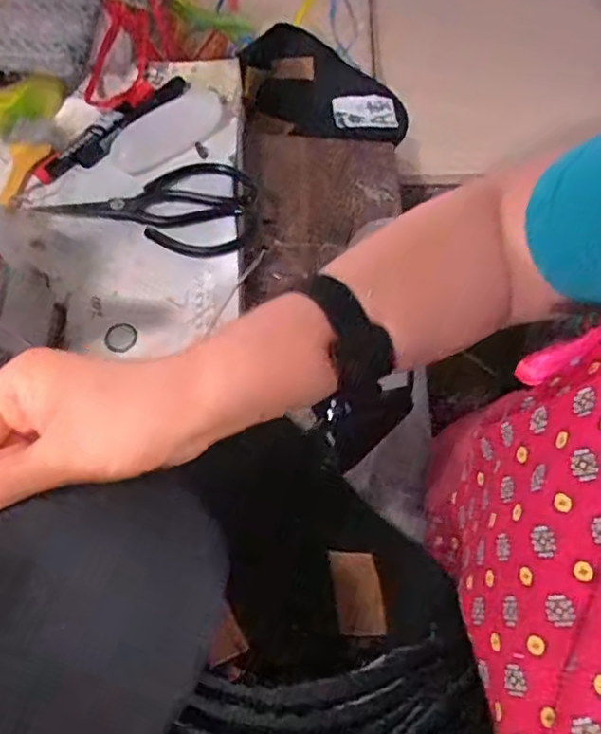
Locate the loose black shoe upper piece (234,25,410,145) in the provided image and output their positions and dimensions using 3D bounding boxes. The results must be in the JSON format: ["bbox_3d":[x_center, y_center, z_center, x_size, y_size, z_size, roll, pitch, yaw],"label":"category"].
[{"bbox_3d":[0.029,-0.342,0.746,0.205,0.058,0.123,7,64,4],"label":"loose black shoe upper piece"}]

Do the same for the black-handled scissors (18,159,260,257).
[{"bbox_3d":[-0.133,-0.145,0.535,0.182,0.010,0.095,3,64,2],"label":"black-handled scissors"}]

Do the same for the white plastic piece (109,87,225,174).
[{"bbox_3d":[-0.119,-0.219,0.559,0.116,0.022,0.043,-41,70,-17],"label":"white plastic piece"}]

